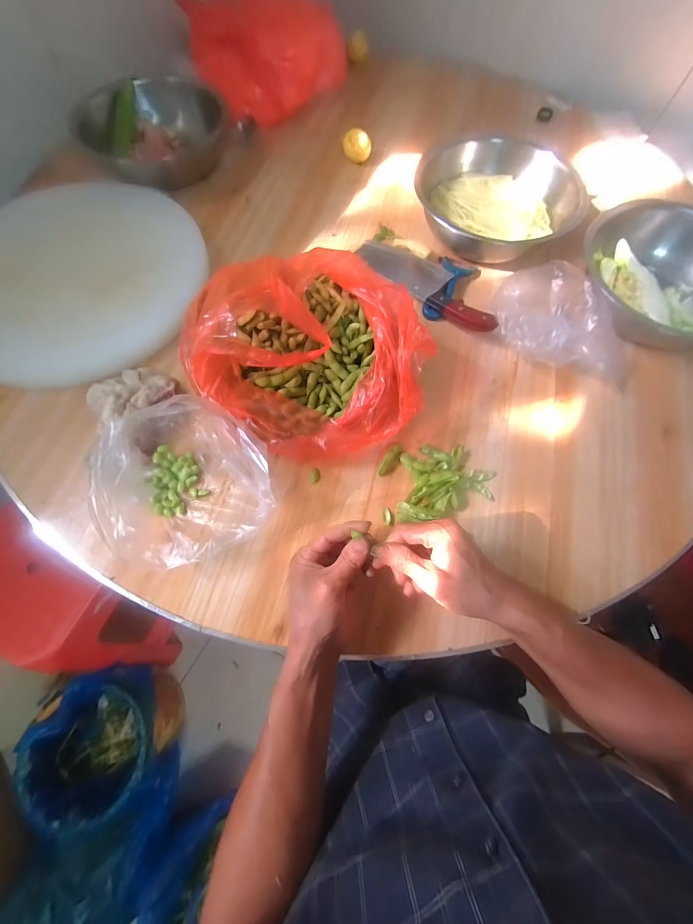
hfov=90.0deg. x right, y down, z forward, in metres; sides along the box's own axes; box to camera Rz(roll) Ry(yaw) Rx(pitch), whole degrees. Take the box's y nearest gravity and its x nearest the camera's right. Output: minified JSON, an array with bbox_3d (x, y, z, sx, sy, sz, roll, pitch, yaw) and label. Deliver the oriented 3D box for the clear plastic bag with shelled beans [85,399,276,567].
[{"bbox_3d":[-0.179,0.020,0.403,0.164,0.114,0.169,-15,70,-6],"label":"clear plastic bag with shelled beans"}]

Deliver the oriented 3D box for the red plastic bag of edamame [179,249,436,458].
[{"bbox_3d":[-0.059,-0.143,0.456,0.312,0.135,0.234,41,74,14],"label":"red plastic bag of edamame"}]

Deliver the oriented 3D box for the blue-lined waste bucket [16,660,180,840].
[{"bbox_3d":[-0.542,0.626,0.813,0.241,0.231,0.261,0,69,0],"label":"blue-lined waste bucket"}]

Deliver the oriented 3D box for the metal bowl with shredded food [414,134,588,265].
[{"bbox_3d":[0.273,-0.459,0.601,0.247,0.100,0.218,-32,73,-12],"label":"metal bowl with shredded food"}]

